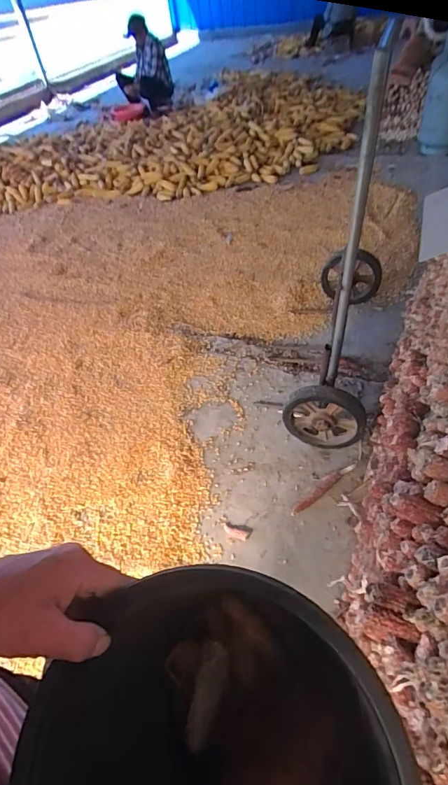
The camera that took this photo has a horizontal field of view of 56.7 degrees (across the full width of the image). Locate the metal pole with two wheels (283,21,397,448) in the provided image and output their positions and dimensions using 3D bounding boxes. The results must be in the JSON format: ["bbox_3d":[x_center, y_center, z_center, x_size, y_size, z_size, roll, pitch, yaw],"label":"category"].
[{"bbox_3d":[0.422,-0.509,1.392,0.241,0.982,0.981,9,49,16],"label":"metal pole with two wheels"}]

